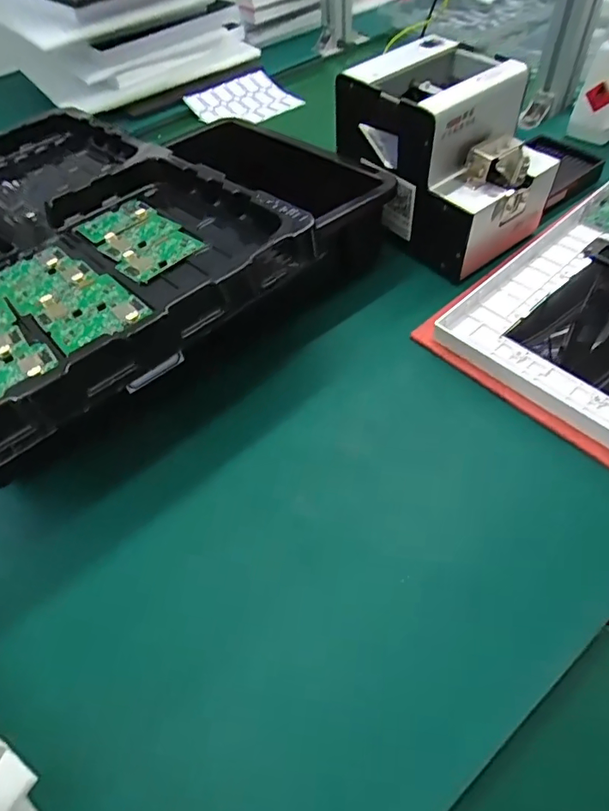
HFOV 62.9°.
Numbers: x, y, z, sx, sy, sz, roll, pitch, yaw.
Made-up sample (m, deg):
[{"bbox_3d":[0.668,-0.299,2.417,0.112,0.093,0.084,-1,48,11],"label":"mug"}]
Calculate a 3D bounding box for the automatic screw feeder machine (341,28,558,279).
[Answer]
[{"bbox_3d":[0.143,-0.249,0.498,0.135,0.146,0.177,-37,58,-21],"label":"automatic screw feeder machine"}]

